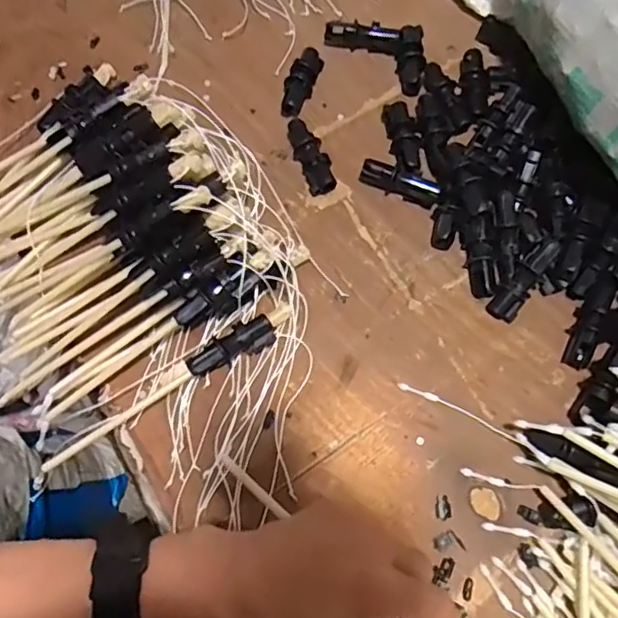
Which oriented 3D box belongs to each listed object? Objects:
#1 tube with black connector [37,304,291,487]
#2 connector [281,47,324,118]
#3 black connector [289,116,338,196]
[{"bbox_3d":[-0.100,0.056,0.420,0.204,0.024,0.020,-32,71,-11],"label":"tube with black connector"},{"bbox_3d":[-0.008,-0.202,0.524,0.021,0.018,0.073,19,70,9],"label":"connector"},{"bbox_3d":[0.001,-0.129,0.494,0.025,0.016,0.066,-24,70,-8],"label":"black connector"}]

